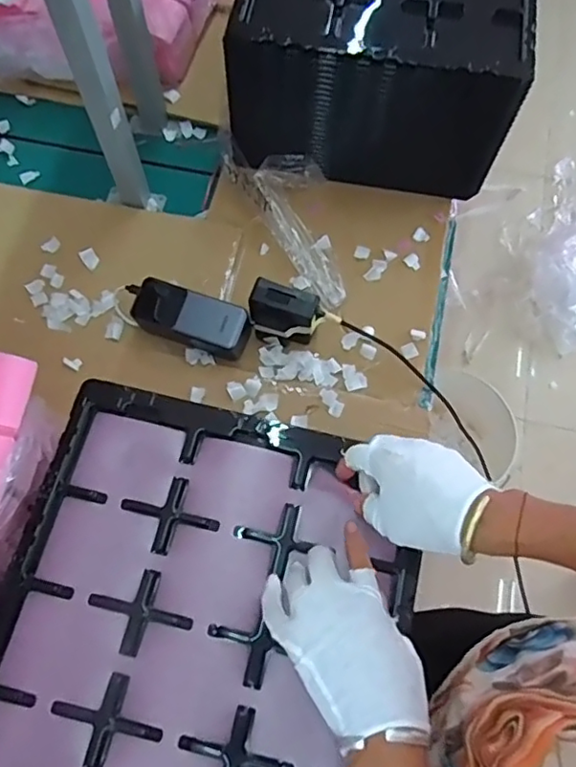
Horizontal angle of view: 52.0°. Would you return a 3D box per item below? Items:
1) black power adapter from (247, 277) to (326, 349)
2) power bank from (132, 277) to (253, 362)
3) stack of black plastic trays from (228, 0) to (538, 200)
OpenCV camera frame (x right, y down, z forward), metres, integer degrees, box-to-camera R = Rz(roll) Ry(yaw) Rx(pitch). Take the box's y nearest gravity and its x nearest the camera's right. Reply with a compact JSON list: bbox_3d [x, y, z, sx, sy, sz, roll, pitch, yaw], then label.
[{"bbox_3d":[-0.005,-0.078,0.686,0.079,0.064,0.045,19,68,7],"label":"black power adapter"},{"bbox_3d":[-0.120,-0.074,0.699,0.142,0.054,0.055,19,68,7],"label":"power bank"},{"bbox_3d":[0.120,-0.461,0.772,0.321,0.197,0.382,9,67,3],"label":"stack of black plastic trays"}]

